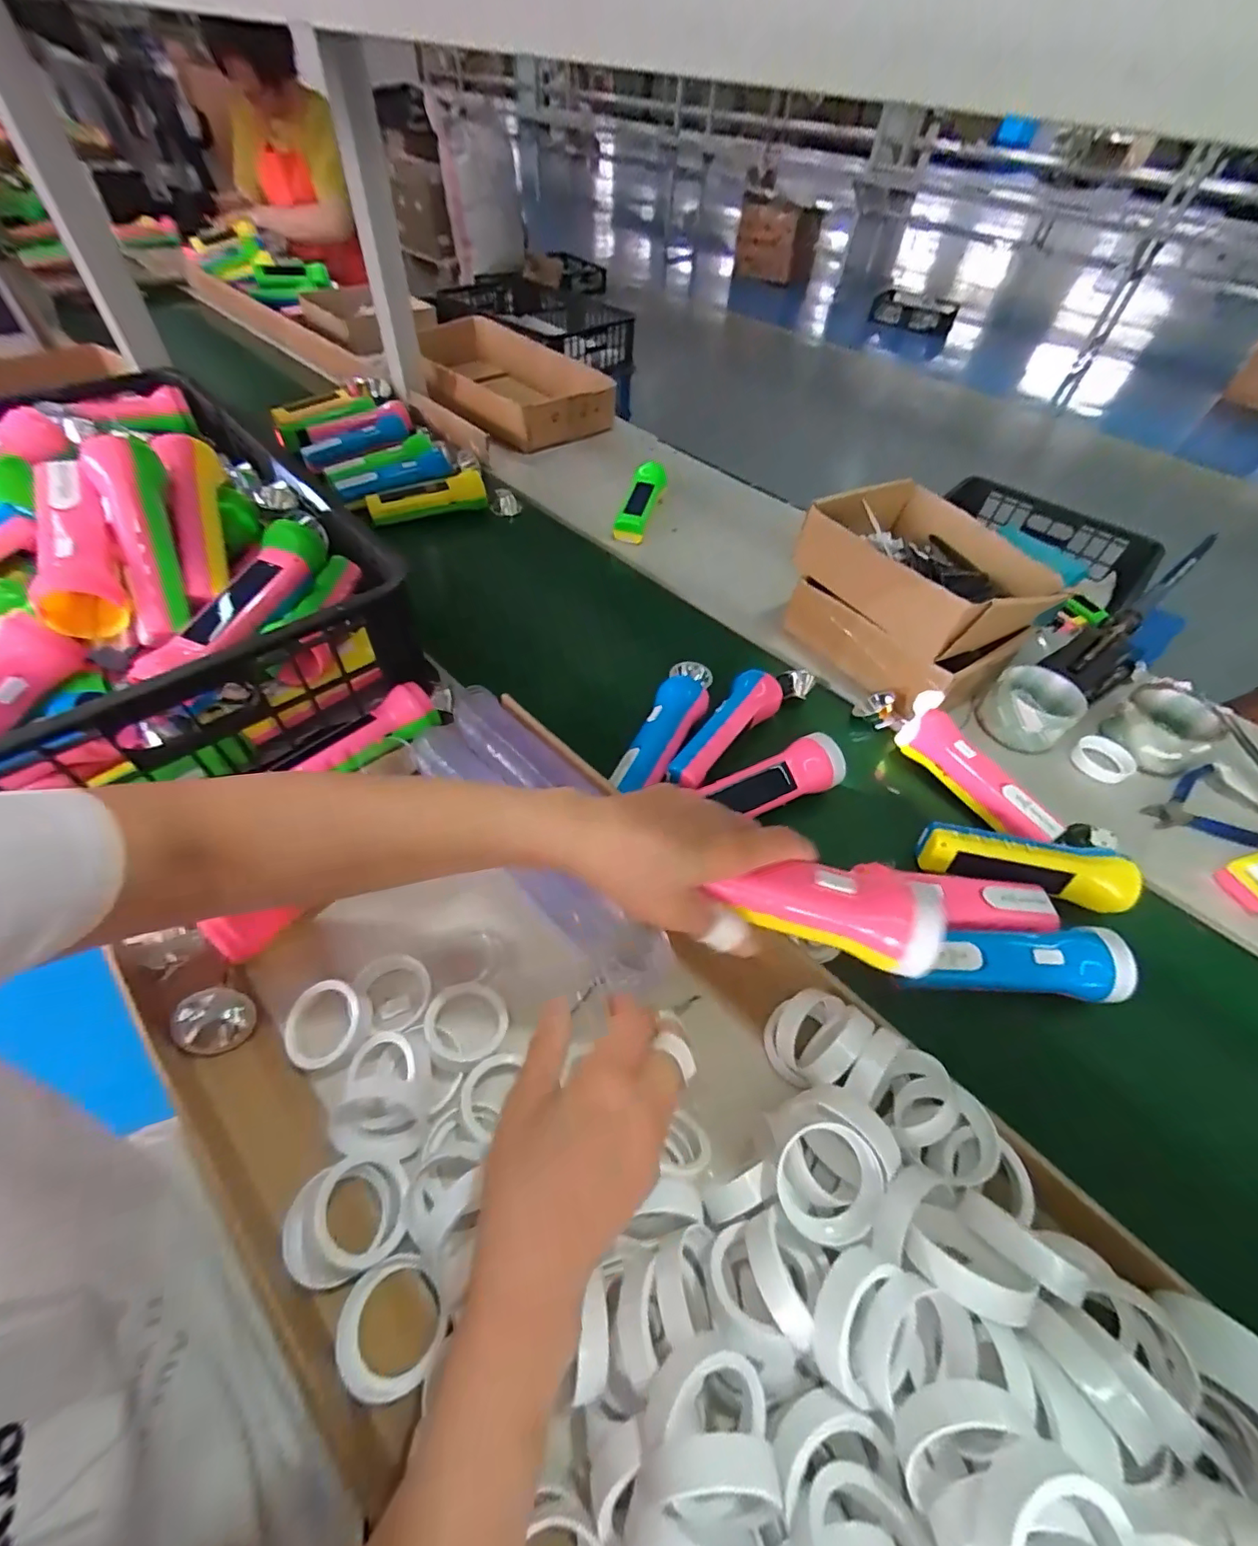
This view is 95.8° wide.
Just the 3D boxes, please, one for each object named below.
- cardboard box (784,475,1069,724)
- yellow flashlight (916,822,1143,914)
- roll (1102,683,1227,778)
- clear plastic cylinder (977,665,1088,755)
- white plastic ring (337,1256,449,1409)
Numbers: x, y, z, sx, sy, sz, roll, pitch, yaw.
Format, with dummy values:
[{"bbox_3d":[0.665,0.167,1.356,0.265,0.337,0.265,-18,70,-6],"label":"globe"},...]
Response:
[{"bbox_3d":[0.327,-0.208,0.638,0.223,0.132,0.226,-27,59,-23],"label":"cardboard box"},{"bbox_3d":[0.326,0.079,0.477,0.167,0.047,0.038,12,52,5],"label":"yellow flashlight"},{"bbox_3d":[0.550,-0.046,0.587,0.092,0.045,0.081,-30,60,-24],"label":"roll"},{"bbox_3d":[0.422,-0.067,0.598,0.086,0.047,0.080,-34,62,-26],"label":"clear plastic cylinder"},{"bbox_3d":[-0.121,0.280,0.288,0.053,0.005,0.053,2,52,-3],"label":"white plastic ring"}]

